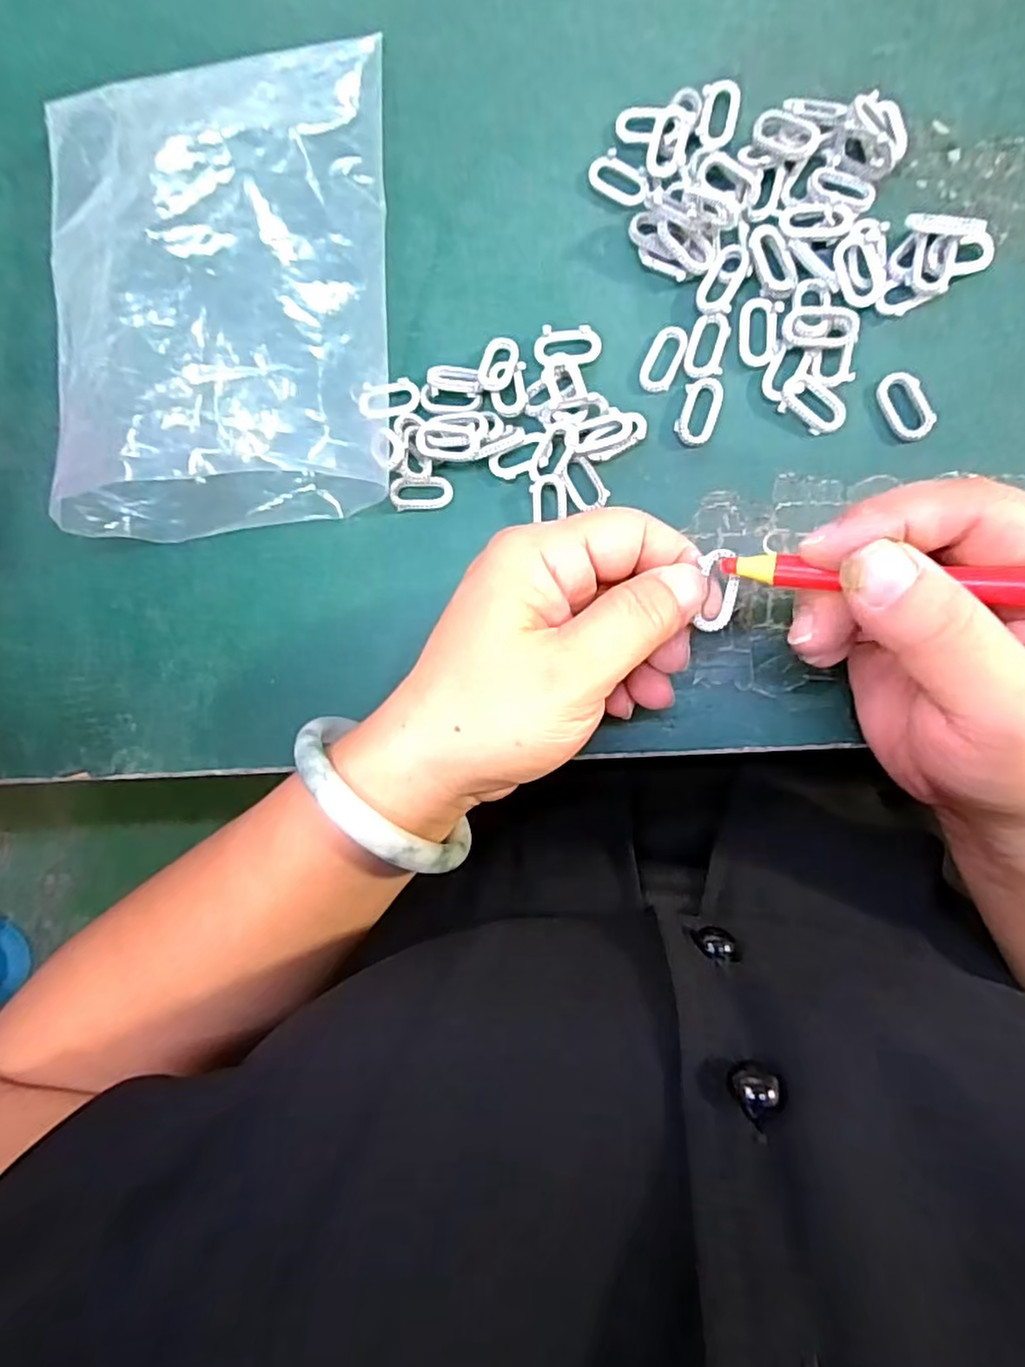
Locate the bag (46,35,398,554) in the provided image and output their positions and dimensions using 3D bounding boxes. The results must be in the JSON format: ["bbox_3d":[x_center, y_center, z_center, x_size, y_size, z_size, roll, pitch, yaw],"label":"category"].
[{"bbox_3d":[-0.116,-0.158,0.251,0.132,0.047,0.188,-4,88,9],"label":"bag"}]

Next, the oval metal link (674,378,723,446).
[{"bbox_3d":[0.069,-0.101,0.242,0.014,0.004,0.025,16,91,9],"label":"oval metal link"}]

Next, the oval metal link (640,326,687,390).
[{"bbox_3d":[0.057,-0.122,0.244,0.012,0.004,0.025,23,92,9],"label":"oval metal link"}]

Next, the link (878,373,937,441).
[{"bbox_3d":[0.139,-0.098,0.231,0.014,0.004,0.025,-23,85,8],"label":"link"}]

